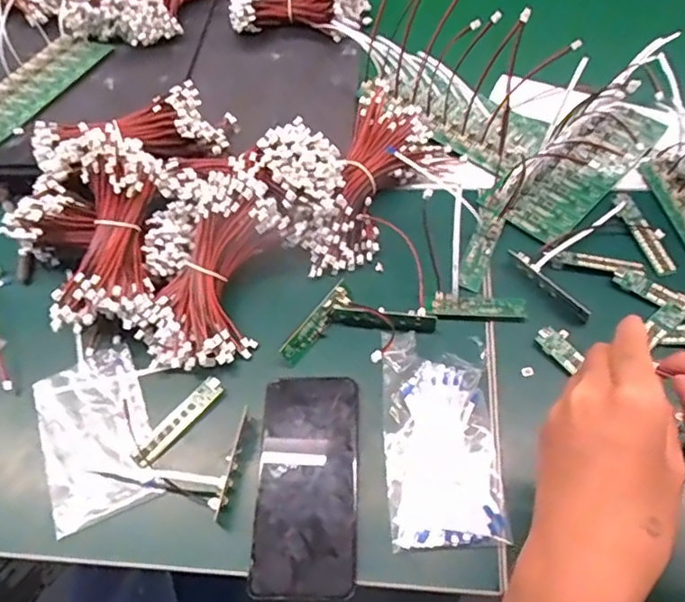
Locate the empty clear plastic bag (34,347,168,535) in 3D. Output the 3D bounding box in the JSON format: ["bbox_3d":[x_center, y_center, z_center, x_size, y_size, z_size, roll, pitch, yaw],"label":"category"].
[{"bbox_3d":[-0.194,0.103,0.459,0.083,0.009,0.135,-23,58,-9],"label":"empty clear plastic bag"}]

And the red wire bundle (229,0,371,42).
[{"bbox_3d":[-0.055,-0.353,0.693,0.167,0.055,0.088,14,60,14],"label":"red wire bundle"}]

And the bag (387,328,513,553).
[{"bbox_3d":[0.070,0.097,0.429,0.077,0.020,0.150,-4,57,3],"label":"bag"}]

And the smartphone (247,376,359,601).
[{"bbox_3d":[-0.025,0.127,0.422,0.072,0.004,0.157,-1,57,5],"label":"smartphone"}]

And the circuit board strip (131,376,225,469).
[{"bbox_3d":[-0.127,0.094,0.454,0.019,0.007,0.083,34,66,24],"label":"circuit board strip"}]

